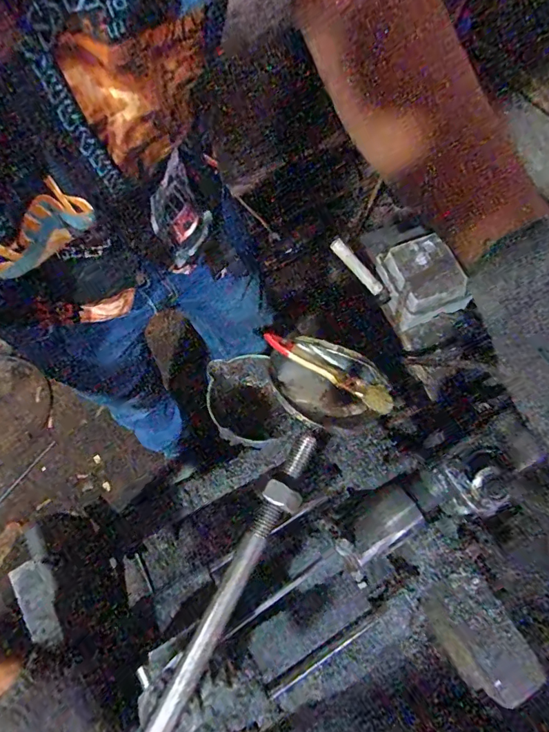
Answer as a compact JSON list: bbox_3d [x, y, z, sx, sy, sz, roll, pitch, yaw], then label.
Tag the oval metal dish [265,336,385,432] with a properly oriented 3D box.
[{"bbox_3d":[0.055,0.025,0.551,0.152,0.060,0.102,21,66,8],"label":"oval metal dish"}]

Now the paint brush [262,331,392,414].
[{"bbox_3d":[0.067,0.006,0.564,0.174,0.020,0.027,28,67,11],"label":"paint brush"}]

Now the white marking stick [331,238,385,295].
[{"bbox_3d":[0.127,-0.153,0.701,0.105,0.017,0.015,46,70,-7],"label":"white marking stick"}]

